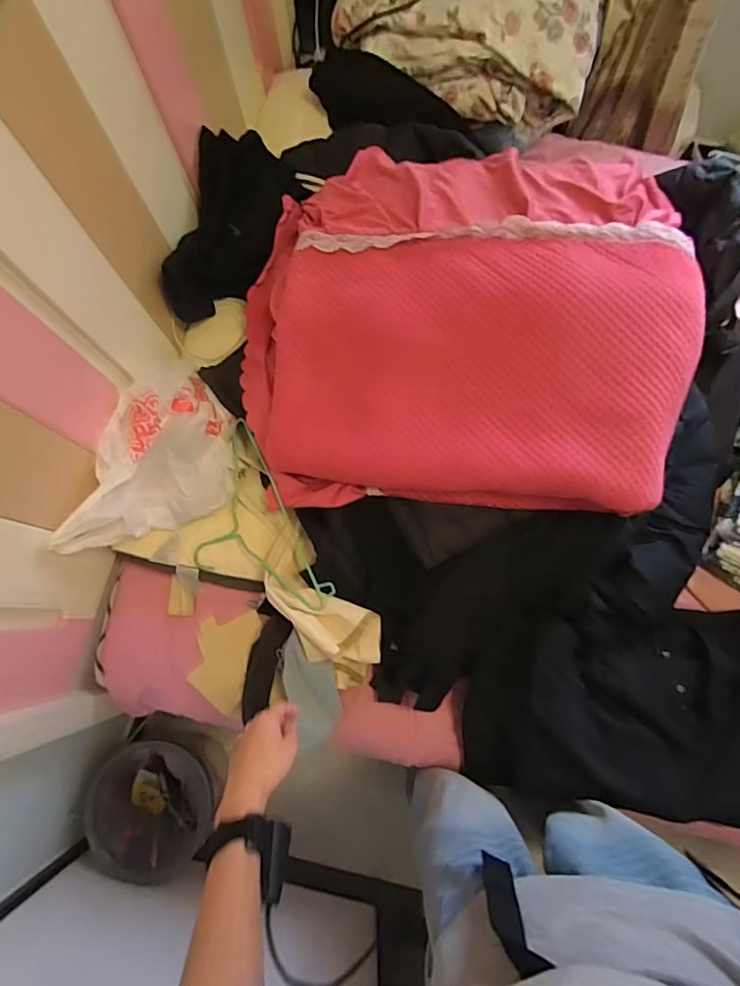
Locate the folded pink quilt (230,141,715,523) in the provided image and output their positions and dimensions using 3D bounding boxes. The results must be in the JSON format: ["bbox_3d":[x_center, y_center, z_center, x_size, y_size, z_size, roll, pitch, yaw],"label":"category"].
[{"bbox_3d":[0.142,-0.298,0.872,0.706,0.248,0.630,4,76,0],"label":"folded pink quilt"}]

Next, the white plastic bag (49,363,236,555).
[{"bbox_3d":[-0.360,-0.073,0.883,0.197,0.169,0.378,7,76,0],"label":"white plastic bag"}]

